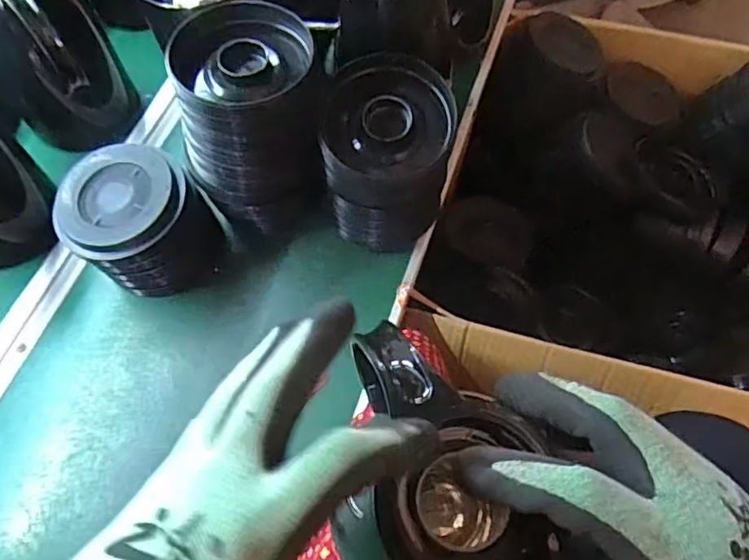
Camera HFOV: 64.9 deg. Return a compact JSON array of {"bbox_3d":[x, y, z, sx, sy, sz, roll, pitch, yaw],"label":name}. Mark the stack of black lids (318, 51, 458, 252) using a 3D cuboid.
[{"bbox_3d":[0.014,-0.117,0.575,0.122,0.160,0.100,-6,63,0],"label":"stack of black lids"}]

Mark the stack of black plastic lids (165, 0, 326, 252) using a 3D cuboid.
[{"bbox_3d":[-0.113,-0.141,0.573,0.135,0.190,0.127,-10,63,-2],"label":"stack of black plastic lids"}]

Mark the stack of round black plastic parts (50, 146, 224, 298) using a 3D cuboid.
[{"bbox_3d":[-0.228,-0.054,0.583,0.126,0.109,0.121,-39,68,-16],"label":"stack of round black plastic parts"}]

